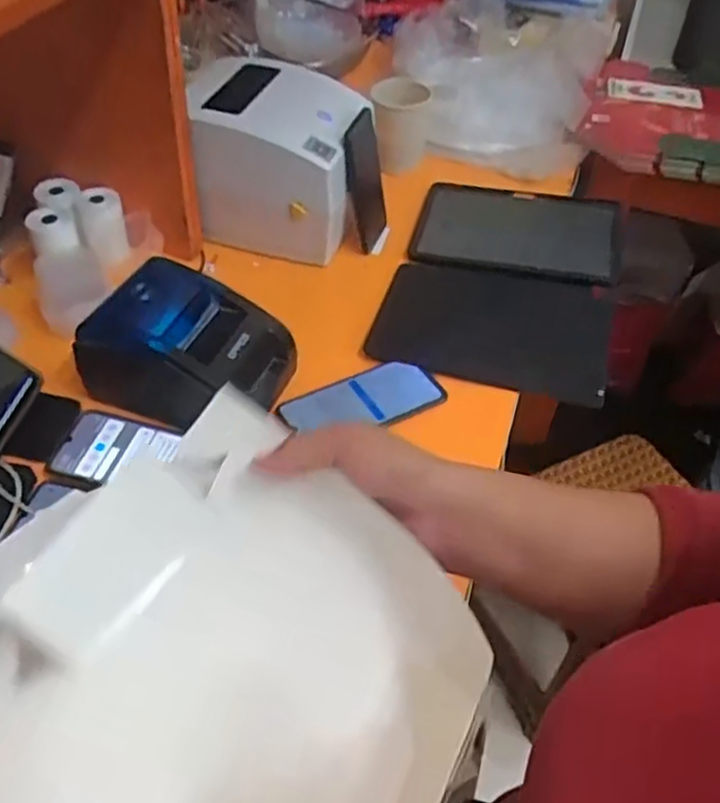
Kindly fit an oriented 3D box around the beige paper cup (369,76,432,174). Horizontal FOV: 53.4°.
[{"bbox_3d":[0.056,-0.389,1.031,0.082,0.128,0.066,6,49,2],"label":"beige paper cup"}]

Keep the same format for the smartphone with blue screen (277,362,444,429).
[{"bbox_3d":[0.002,-0.001,0.727,0.162,0.016,0.081,-19,51,-24],"label":"smartphone with blue screen"}]

